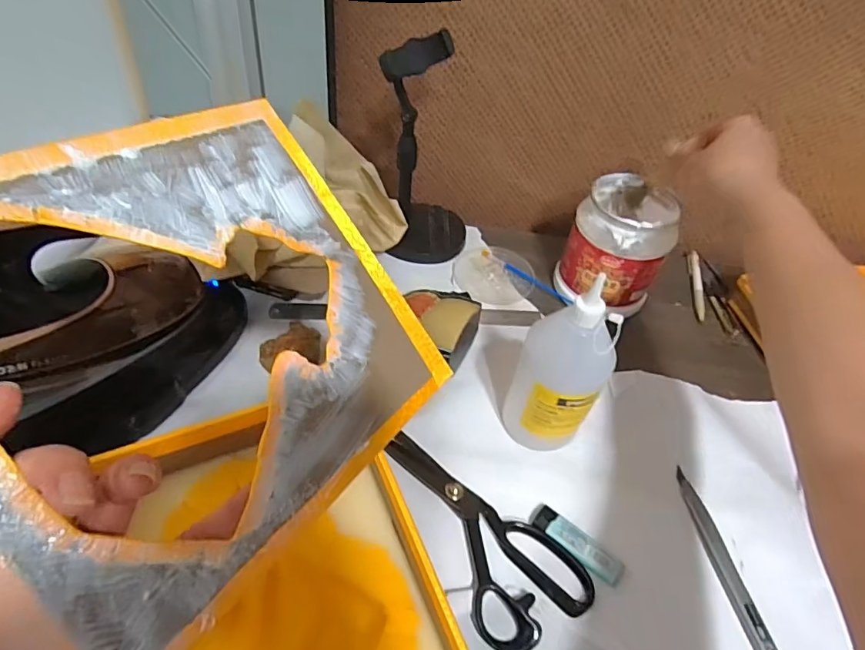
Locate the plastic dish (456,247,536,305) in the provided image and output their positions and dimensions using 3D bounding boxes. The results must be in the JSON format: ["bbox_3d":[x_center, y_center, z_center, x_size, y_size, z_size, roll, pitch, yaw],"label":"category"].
[{"bbox_3d":[0.079,-0.070,0.644,0.097,0.010,0.107,-10,51,-15],"label":"plastic dish"}]

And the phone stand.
[{"bbox_3d":[0.000,-0.208,0.600,0.111,0.246,0.122,10,49,3],"label":"phone stand"}]

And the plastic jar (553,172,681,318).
[{"bbox_3d":[0.221,-0.092,0.592,0.107,0.134,0.109,3,49,-4],"label":"plastic jar"}]

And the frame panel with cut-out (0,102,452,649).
[{"bbox_3d":[-0.109,0.005,0.228,0.231,0.007,0.202,-41,99,-41],"label":"frame panel with cut-out"}]

